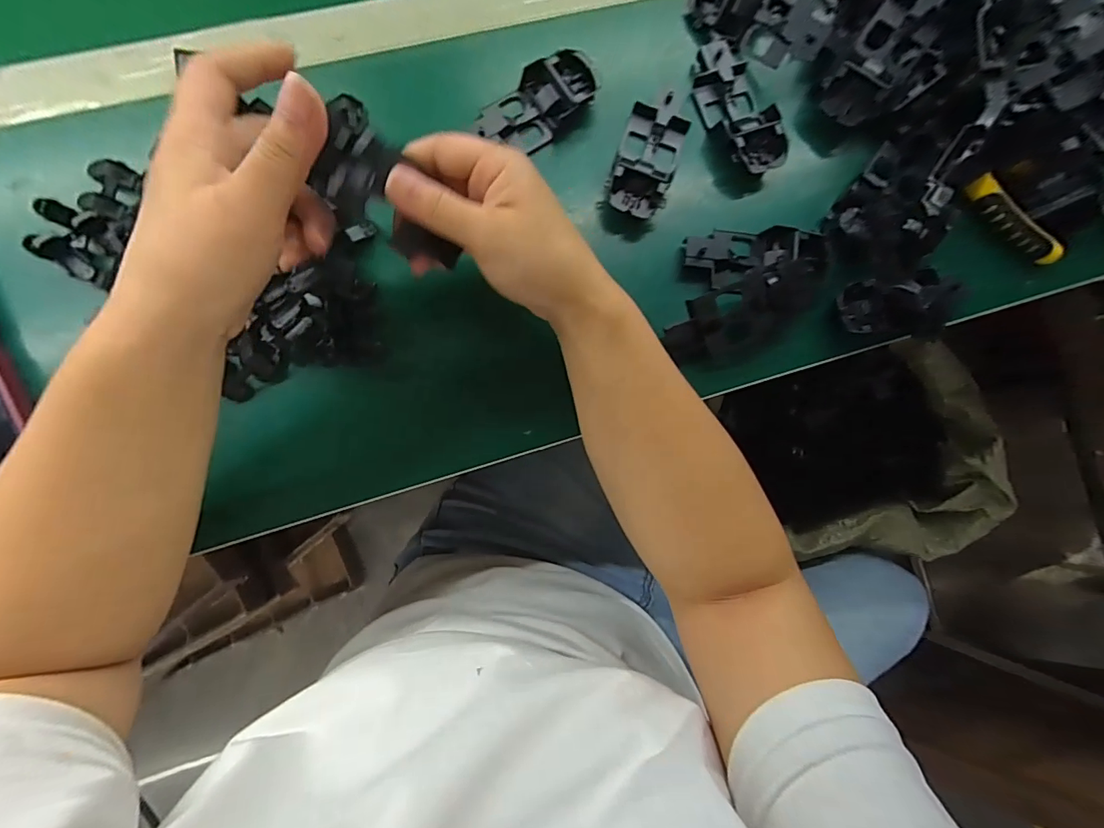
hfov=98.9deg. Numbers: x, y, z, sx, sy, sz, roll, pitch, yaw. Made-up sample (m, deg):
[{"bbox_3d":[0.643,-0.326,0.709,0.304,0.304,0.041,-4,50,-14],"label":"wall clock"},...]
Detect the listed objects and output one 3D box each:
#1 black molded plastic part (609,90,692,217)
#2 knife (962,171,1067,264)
[{"bbox_3d":[0.067,-0.180,0.330,0.042,0.019,0.091,19,84,-4],"label":"black molded plastic part"},{"bbox_3d":[0.338,-0.141,0.346,0.029,0.012,0.081,-36,90,-7],"label":"knife"}]

